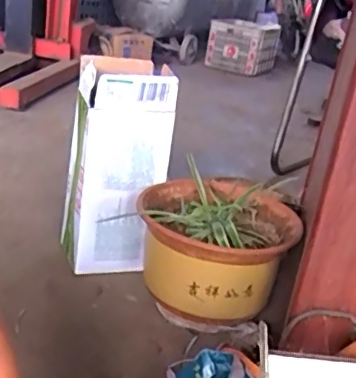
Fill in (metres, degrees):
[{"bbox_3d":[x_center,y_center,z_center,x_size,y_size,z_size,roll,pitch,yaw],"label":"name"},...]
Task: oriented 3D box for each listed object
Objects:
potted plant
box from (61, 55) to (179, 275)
[{"bbox_3d":[0.058,0.096,0.995,0.283,0.171,0.269,16,23,18],"label":"potted plant"},{"bbox_3d":[-0.116,-0.043,1.065,0.181,0.376,0.174,5,22,-10],"label":"box"}]

